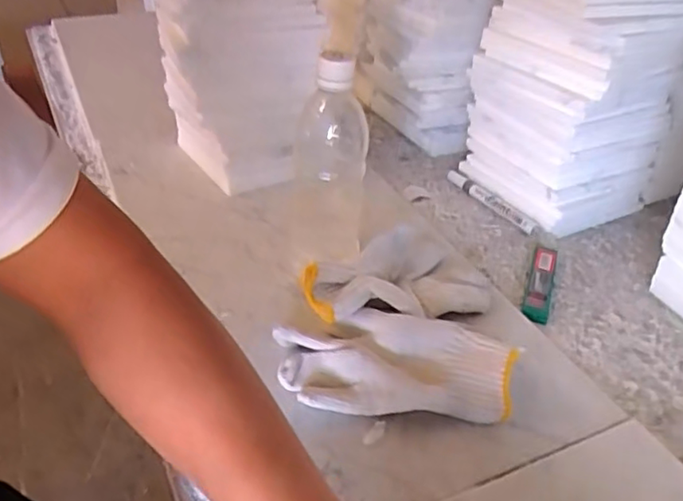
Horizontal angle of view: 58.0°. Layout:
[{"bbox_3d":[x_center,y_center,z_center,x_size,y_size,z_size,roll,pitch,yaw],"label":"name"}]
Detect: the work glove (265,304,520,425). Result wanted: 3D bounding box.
[{"bbox_3d":[0.038,0.083,0.479,0.172,0.035,0.089,5,35,0],"label":"work glove"}]

